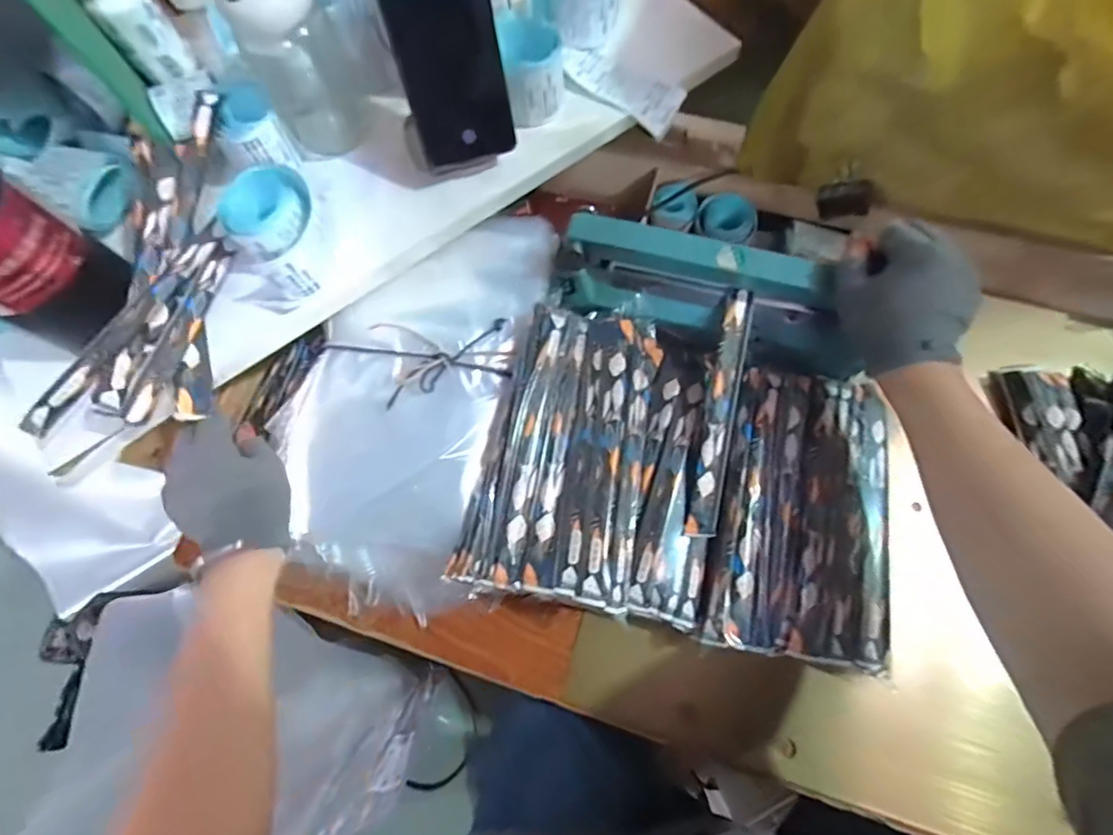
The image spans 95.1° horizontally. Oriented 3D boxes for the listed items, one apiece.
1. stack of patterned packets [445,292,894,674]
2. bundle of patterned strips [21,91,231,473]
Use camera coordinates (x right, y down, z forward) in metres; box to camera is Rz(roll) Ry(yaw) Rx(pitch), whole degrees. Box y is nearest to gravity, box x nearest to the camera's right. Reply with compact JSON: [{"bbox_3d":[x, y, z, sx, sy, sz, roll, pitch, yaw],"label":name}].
[{"bbox_3d":[0.113,0.041,0.429,0.332,0.039,0.253,14,73,-2],"label":"stack of patterned packets"},{"bbox_3d":[-0.302,-0.112,0.387,0.076,0.066,0.264,-1,76,2],"label":"bundle of patterned strips"}]

